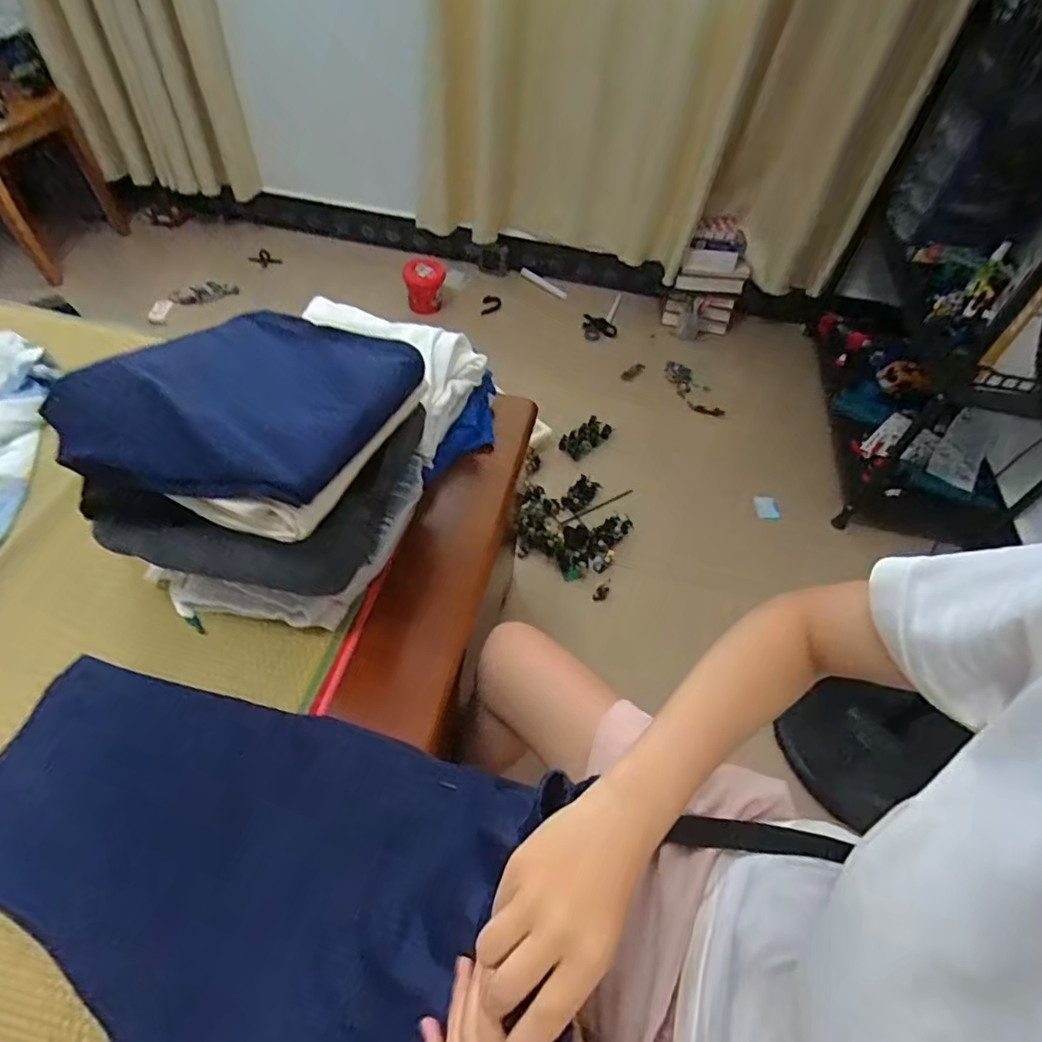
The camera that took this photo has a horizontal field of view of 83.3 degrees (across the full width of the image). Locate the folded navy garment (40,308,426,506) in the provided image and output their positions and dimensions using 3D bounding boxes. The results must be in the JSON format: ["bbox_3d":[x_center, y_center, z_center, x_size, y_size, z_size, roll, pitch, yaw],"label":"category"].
[{"bbox_3d":[-0.251,-0.128,0.568,0.233,0.054,0.295,23,52,12],"label":"folded navy garment"}]

